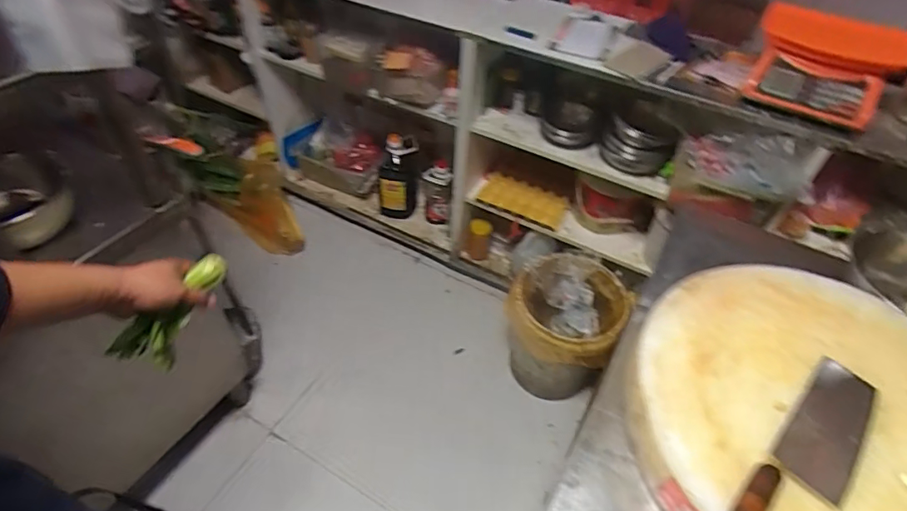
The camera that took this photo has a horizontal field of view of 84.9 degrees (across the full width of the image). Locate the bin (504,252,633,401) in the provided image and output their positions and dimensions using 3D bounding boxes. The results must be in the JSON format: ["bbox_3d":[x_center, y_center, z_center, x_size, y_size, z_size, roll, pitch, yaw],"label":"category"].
[{"bbox_3d":[0.322,0.216,1.501,0.286,0.376,0.296,2,46,-2],"label":"bin"}]

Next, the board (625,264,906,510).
[{"bbox_3d":[0.469,0.217,0.636,0.489,0.104,0.457,-12,48,-15],"label":"board"}]

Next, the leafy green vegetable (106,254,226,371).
[{"bbox_3d":[-0.382,0.083,0.698,0.052,0.082,0.181,31,75,23],"label":"leafy green vegetable"}]

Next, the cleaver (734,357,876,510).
[{"bbox_3d":[0.411,0.219,0.558,0.309,0.024,0.074,-32,56,-30],"label":"cleaver"}]

